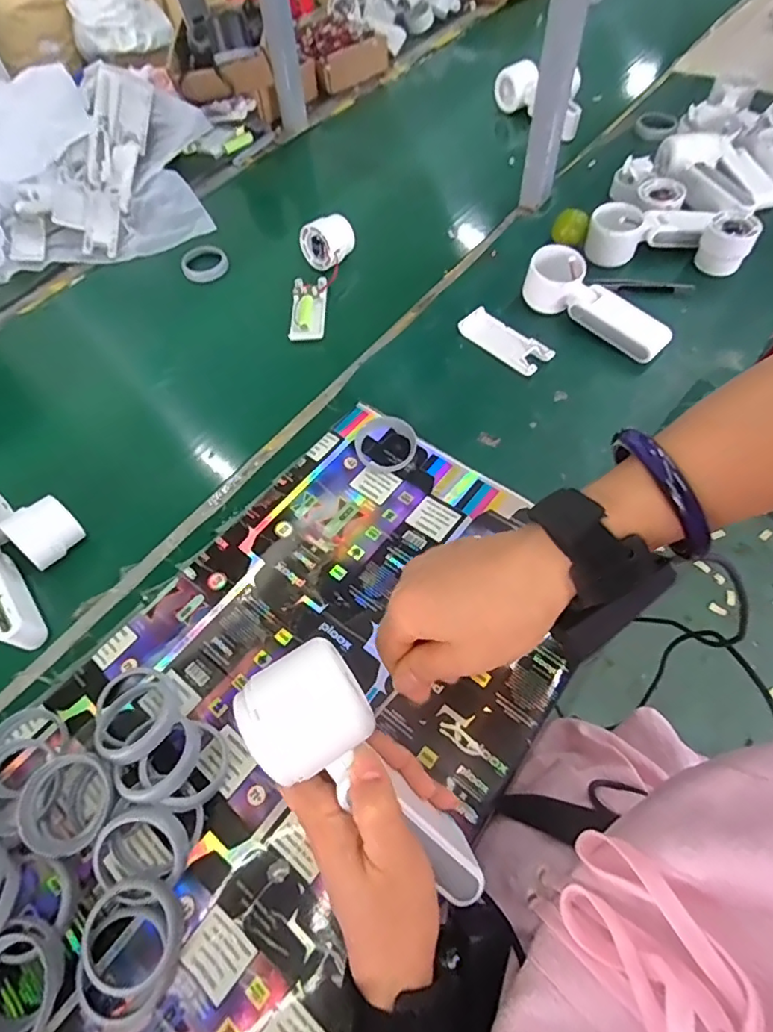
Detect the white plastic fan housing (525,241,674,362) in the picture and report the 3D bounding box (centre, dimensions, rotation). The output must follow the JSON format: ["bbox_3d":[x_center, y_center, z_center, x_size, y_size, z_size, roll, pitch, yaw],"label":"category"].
[{"bbox_3d":[0.226,-0.230,0.573,0.164,0.052,0.045,38,67,23],"label":"white plastic fan housing"}]

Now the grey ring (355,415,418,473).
[{"bbox_3d":[-0.001,-0.073,0.529,0.060,0.013,0.061,-1,58,2],"label":"grey ring"}]

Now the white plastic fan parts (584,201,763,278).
[{"bbox_3d":[0.325,-0.326,0.625,0.174,0.045,0.073,6,59,7],"label":"white plastic fan parts"}]

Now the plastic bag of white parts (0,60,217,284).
[{"bbox_3d":[-0.420,-0.501,0.748,0.345,0.131,0.306,-19,59,-9],"label":"plastic bag of white parts"}]

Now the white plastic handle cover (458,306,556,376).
[{"bbox_3d":[0.130,-0.191,0.588,0.046,0.016,0.102,-39,64,-19],"label":"white plastic handle cover"}]

